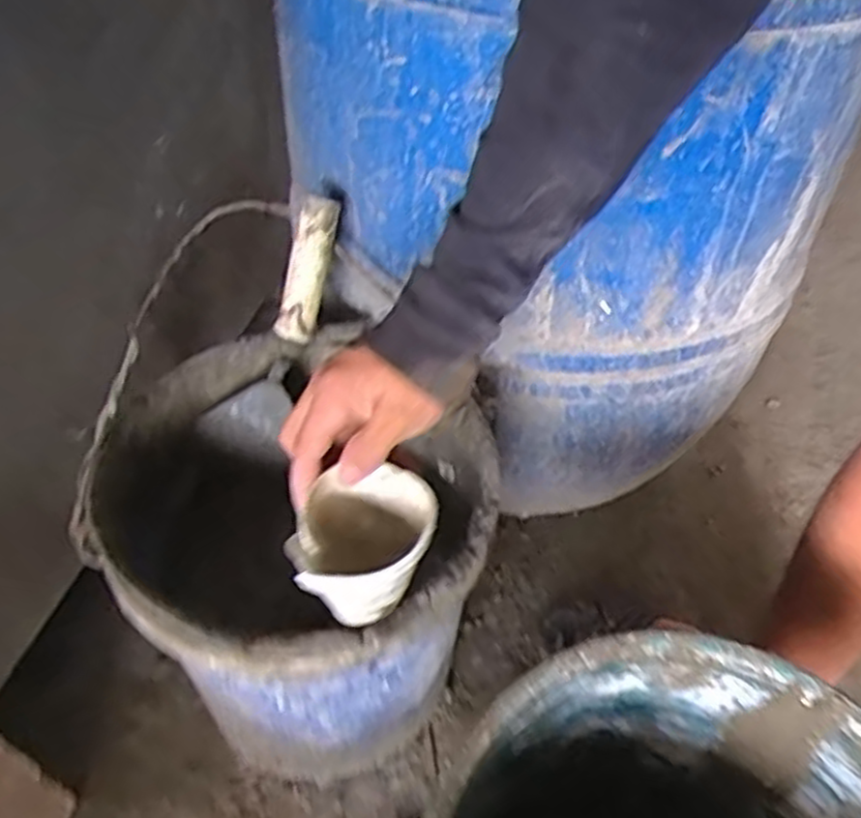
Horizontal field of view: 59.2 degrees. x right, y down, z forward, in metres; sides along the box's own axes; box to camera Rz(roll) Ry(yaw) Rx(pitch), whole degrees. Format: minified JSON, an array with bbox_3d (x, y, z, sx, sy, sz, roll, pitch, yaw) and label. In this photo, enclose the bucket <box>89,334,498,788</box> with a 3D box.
[{"bbox_3d":[-0.114,0.154,0.691,0.287,0.321,0.310,-28,52,-28],"label":"bucket"}]

